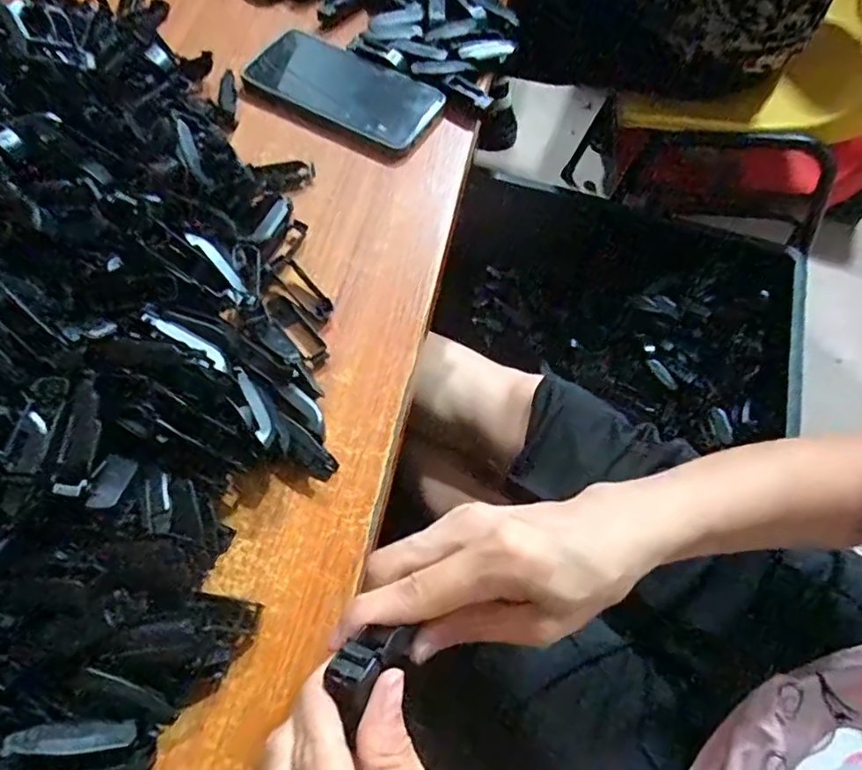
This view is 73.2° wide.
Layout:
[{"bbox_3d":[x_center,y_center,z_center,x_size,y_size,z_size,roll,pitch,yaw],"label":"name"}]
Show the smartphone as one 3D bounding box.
[{"bbox_3d":[-0.069,-0.248,0.482,0.158,0.015,0.071,29,66,12],"label":"smartphone"}]

